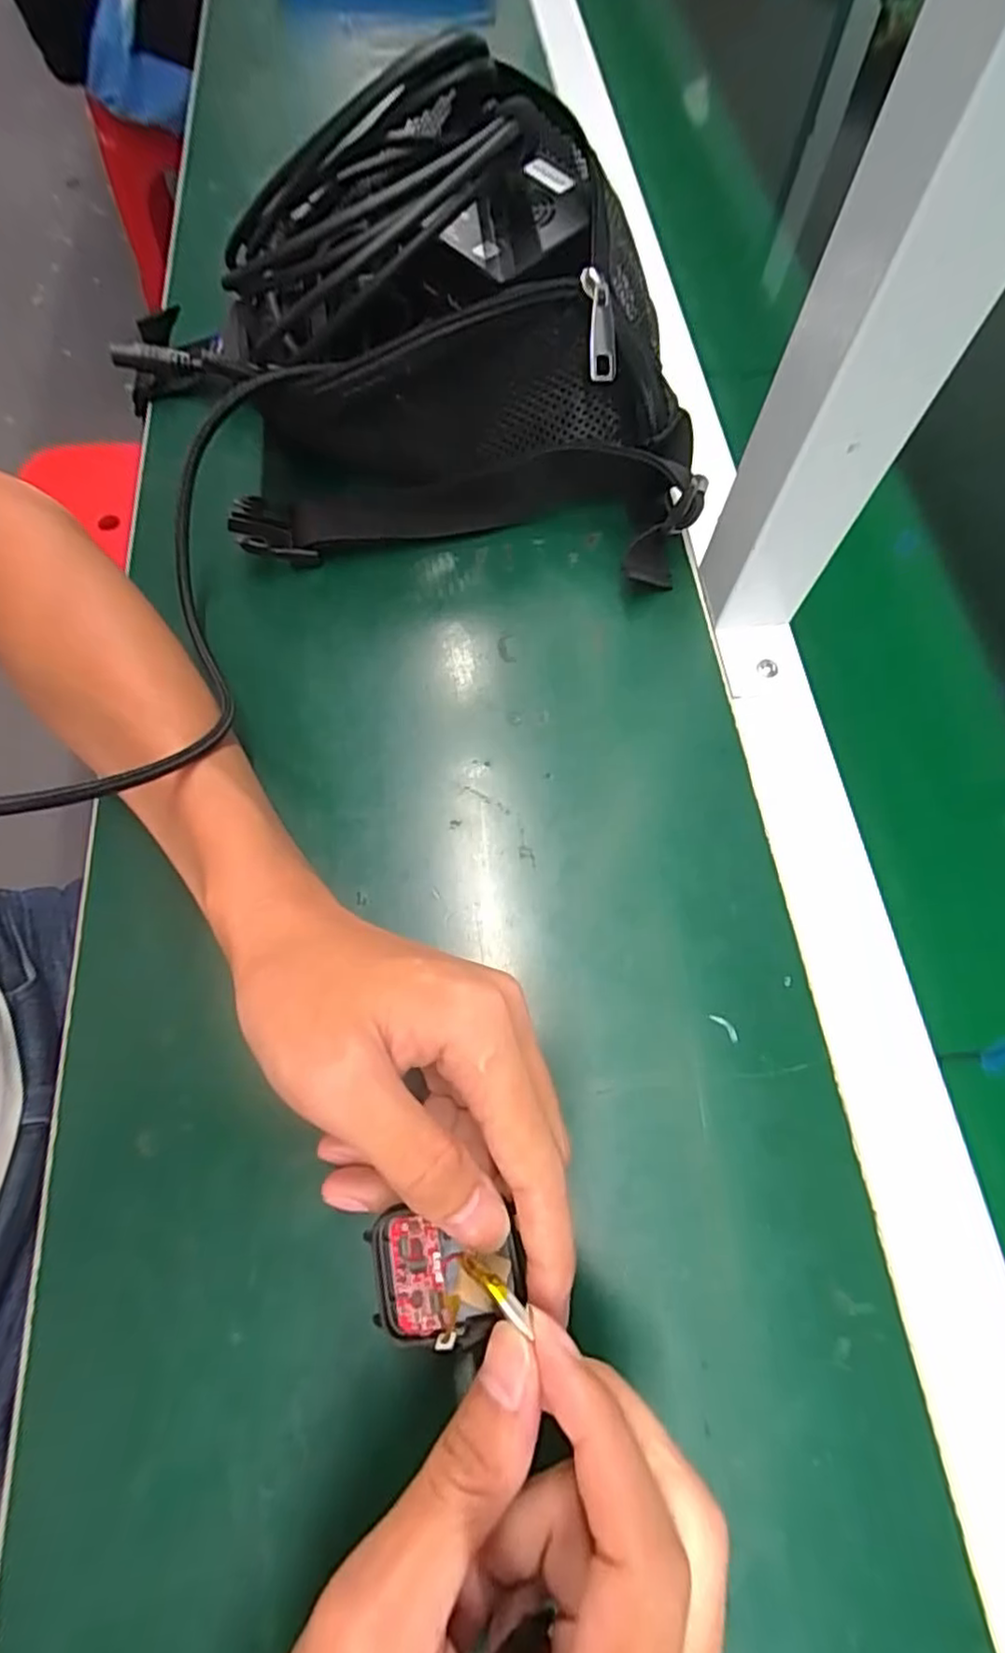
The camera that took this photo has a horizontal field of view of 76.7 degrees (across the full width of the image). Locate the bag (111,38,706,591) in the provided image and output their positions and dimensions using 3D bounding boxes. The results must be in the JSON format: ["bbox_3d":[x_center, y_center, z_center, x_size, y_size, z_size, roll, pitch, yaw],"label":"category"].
[{"bbox_3d":[-0.033,-0.223,0.302,0.258,0.132,0.149,3,69,2],"label":"bag"}]

